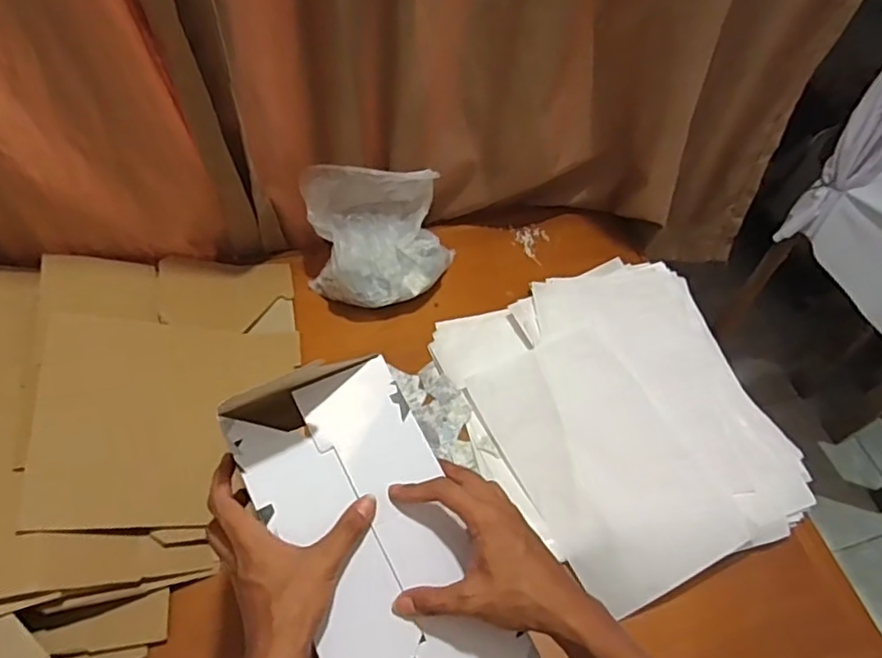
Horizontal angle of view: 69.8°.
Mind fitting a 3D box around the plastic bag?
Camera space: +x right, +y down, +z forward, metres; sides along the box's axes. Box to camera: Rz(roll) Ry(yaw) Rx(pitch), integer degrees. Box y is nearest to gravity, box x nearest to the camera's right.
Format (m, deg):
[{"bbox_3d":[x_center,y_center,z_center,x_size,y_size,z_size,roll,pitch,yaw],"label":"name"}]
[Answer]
[{"bbox_3d":[-0.085,-0.134,0.913,0.215,0.149,0.150,-4,56,-7],"label":"plastic bag"}]

